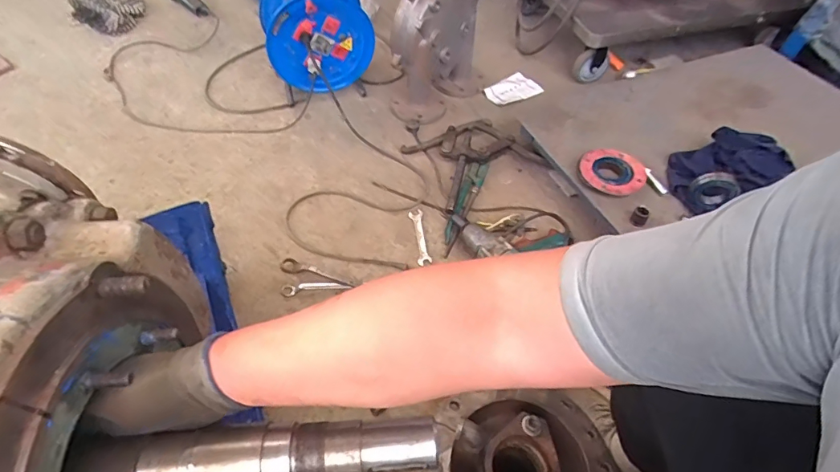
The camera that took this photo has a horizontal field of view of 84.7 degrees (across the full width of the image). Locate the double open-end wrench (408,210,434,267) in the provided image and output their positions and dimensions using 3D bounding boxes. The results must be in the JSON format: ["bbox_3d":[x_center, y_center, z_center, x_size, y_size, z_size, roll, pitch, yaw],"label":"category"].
[{"bbox_3d":[0.001,-0.004,1.135,0.036,0.006,0.166,-6,52,-6],"label":"double open-end wrench"}]

